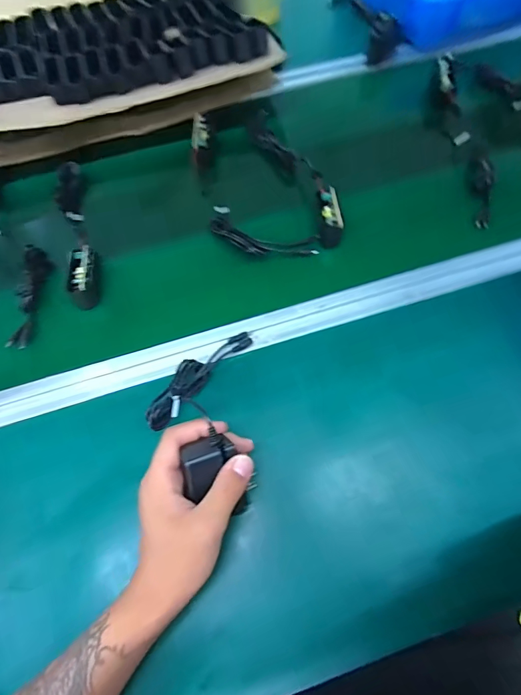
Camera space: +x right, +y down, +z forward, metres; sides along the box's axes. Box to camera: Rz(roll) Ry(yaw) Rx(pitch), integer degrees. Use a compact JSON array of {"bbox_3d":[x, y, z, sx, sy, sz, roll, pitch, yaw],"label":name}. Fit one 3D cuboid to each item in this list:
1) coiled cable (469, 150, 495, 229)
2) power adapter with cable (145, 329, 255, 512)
[{"bbox_3d":[0.298,-0.218,0.510,0.028,0.031,0.125,9,67,6],"label":"coiled cable"},{"bbox_3d":[-0.052,0.056,0.354,0.099,0.044,0.200,-9,38,-2],"label":"power adapter with cable"}]

